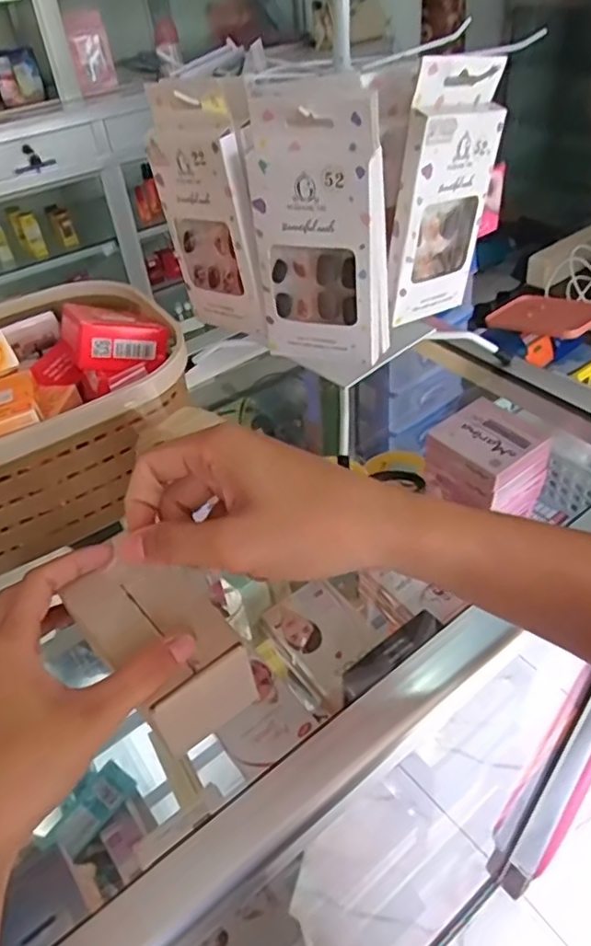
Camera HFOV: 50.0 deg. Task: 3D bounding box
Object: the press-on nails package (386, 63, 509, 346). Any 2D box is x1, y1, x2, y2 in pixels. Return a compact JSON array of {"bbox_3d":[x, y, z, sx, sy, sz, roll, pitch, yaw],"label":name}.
[{"bbox_3d":[0.086,-0.160,0.373,0.072,0.141,0.014,-19,40,-31],"label":"press-on nails package"}]

